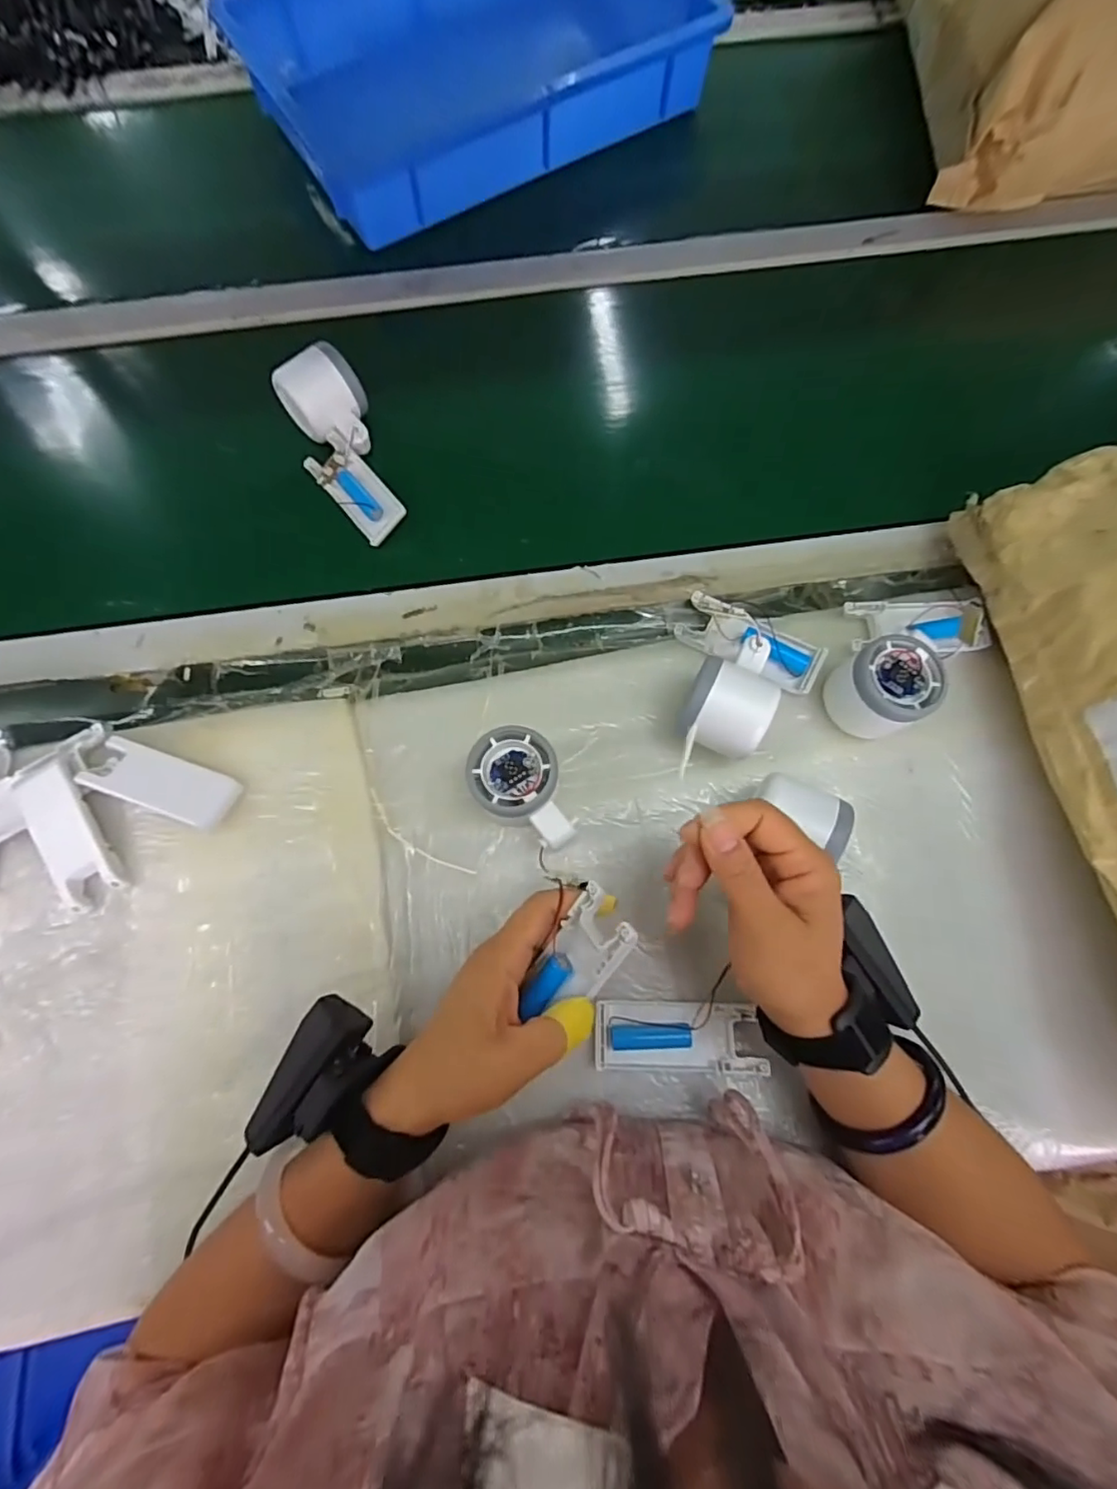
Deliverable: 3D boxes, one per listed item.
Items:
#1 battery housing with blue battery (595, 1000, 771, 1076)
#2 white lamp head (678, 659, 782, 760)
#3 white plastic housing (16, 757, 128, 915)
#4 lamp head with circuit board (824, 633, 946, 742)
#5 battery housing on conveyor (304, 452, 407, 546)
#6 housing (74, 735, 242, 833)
[{"bbox_3d":[0.075,0.184,0.355,0.101,0.015,0.041,1,75,0],"label":"battery housing with blue battery"},{"bbox_3d":[0.111,-0.021,0.385,0.055,0.055,0.055,24,76,6],"label":"white lamp head"},{"bbox_3d":[-0.328,0.061,0.380,0.041,0.018,0.094,-29,77,-8],"label":"white plastic housing"},{"bbox_3d":[0.221,-0.038,0.391,0.053,0.054,0.058,0,75,-1],"label":"lamp head with circuit board"},{"bbox_3d":[-0.166,-0.210,0.469,0.040,0.013,0.095,-39,79,-10],"label":"battery housing on conveyor"},{"bbox_3d":[-0.270,0.026,0.389,0.099,0.015,0.037,19,76,5],"label":"housing"}]

